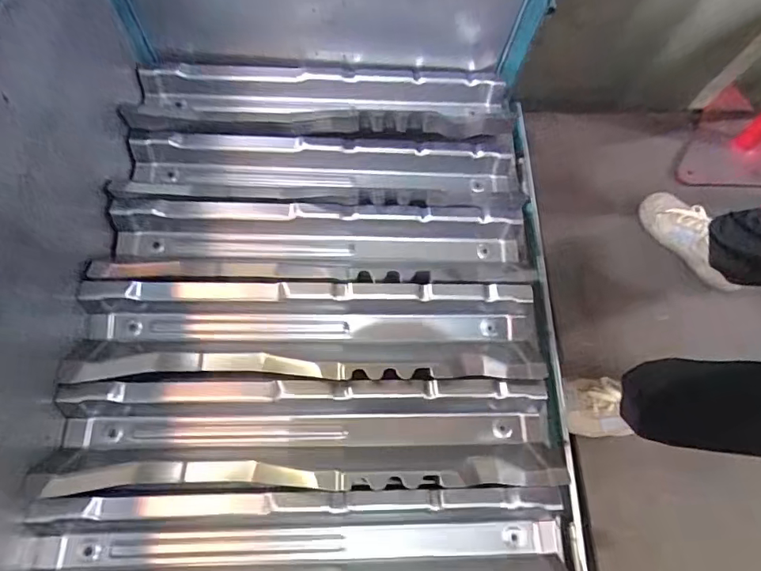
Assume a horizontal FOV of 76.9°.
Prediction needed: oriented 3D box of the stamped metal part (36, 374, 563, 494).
[{"bbox_3d":[-0.089,0.177,0.583,0.577,0.071,0.135,0,70,-3],"label":"stamped metal part"}]

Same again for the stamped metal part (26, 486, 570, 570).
[{"bbox_3d":[-0.079,0.308,0.526,0.586,0.077,0.158,1,70,-3],"label":"stamped metal part"}]

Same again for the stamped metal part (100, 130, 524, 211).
[{"bbox_3d":[-0.072,-0.173,0.741,0.598,0.071,0.136,-1,70,-3],"label":"stamped metal part"}]

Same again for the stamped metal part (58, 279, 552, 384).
[{"bbox_3d":[-0.084,0.063,0.645,0.590,0.079,0.138,0,70,-3],"label":"stamped metal part"}]

